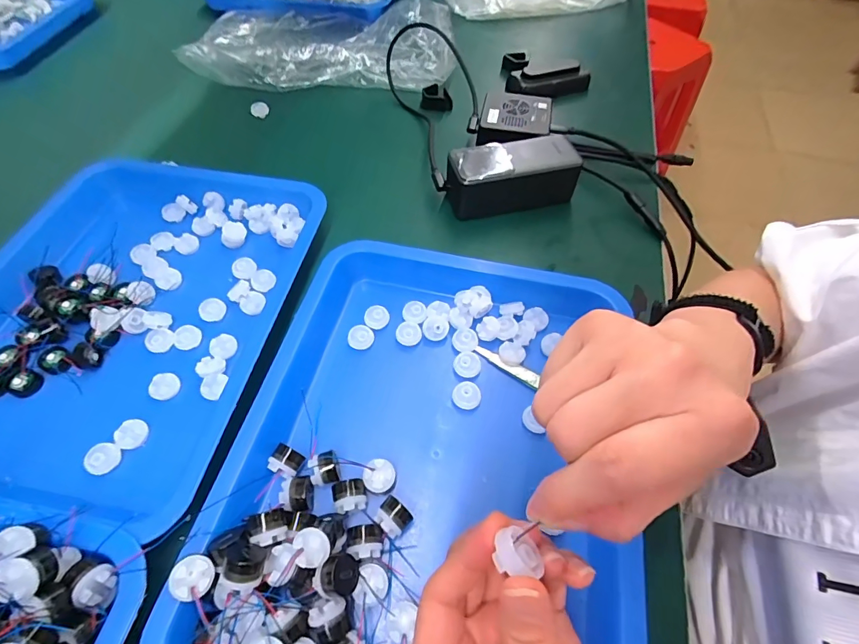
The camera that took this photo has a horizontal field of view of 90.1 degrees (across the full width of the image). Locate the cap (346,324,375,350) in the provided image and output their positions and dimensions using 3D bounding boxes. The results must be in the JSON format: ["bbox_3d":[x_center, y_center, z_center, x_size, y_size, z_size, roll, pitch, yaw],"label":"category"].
[{"bbox_3d":[-0.056,0.012,0.354,0.021,0.005,0.021,2,73,-6],"label":"cap"}]

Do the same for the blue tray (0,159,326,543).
[{"bbox_3d":[-0.259,-0.018,0.355,0.259,0.035,0.304,9,55,5],"label":"blue tray"}]

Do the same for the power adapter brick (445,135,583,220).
[{"bbox_3d":[0.082,-0.149,0.446,0.129,0.056,0.050,-12,56,-9],"label":"power adapter brick"}]

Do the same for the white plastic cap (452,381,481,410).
[{"bbox_3d":[0.028,0.056,0.327,0.021,0.004,0.021,-23,68,-14],"label":"white plastic cap"}]

